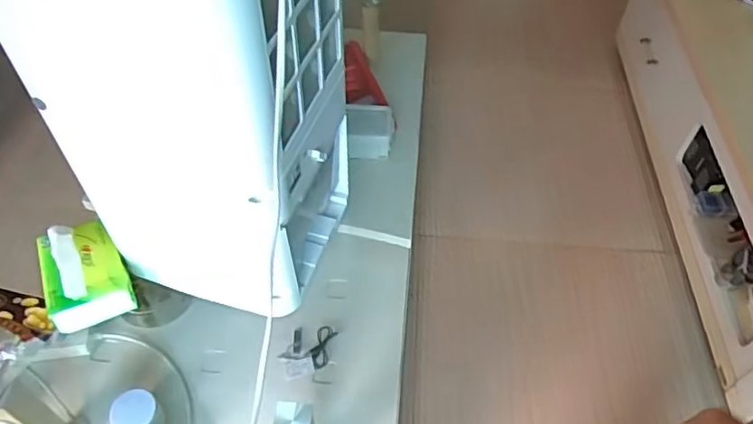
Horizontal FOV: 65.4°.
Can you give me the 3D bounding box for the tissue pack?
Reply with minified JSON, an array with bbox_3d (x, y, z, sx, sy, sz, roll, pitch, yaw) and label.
[{"bbox_3d":[-0.404,0.080,0.811,0.112,0.069,0.139,-19,53,-20],"label":"tissue pack"}]

